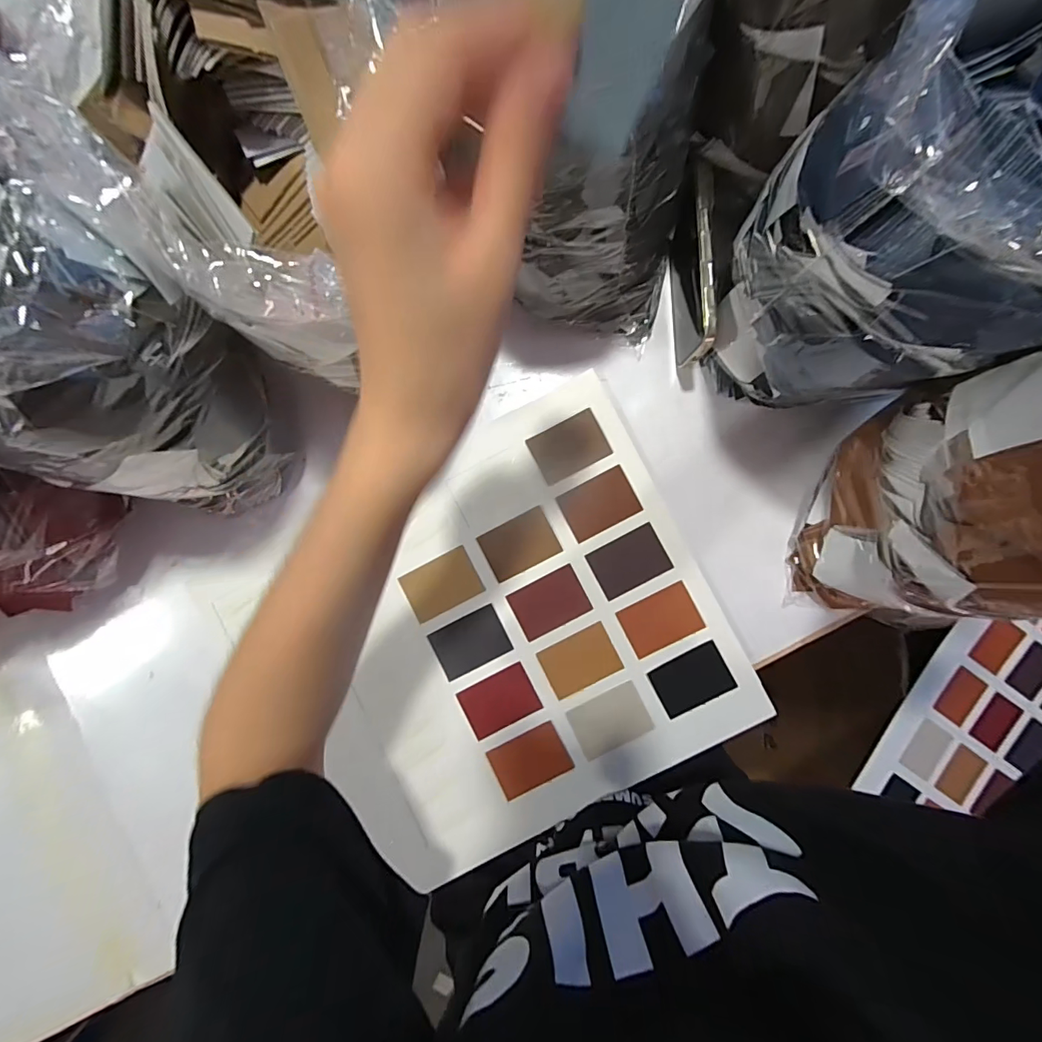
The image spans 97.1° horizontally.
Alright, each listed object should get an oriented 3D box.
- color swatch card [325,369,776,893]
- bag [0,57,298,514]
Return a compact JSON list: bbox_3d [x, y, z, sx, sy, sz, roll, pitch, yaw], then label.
[{"bbox_3d":[-0.010,0.101,0.422,0.360,0.009,0.346,-27,87,2],"label":"color swatch card"},{"bbox_3d":[-0.281,-0.120,0.310,0.194,0.232,0.188,32,91,0],"label":"bag"}]

